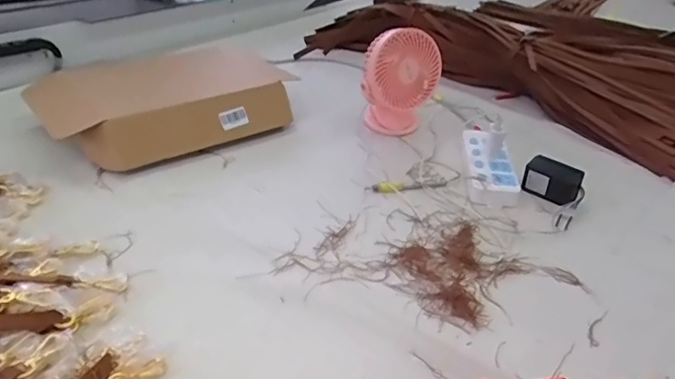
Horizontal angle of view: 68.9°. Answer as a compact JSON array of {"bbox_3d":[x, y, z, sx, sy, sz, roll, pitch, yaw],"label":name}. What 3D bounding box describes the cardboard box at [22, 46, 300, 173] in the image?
[{"bbox_3d":[-0.302,-0.153,0.880,0.395,0.092,0.261,-24,42,-34],"label":"cardboard box"}]

